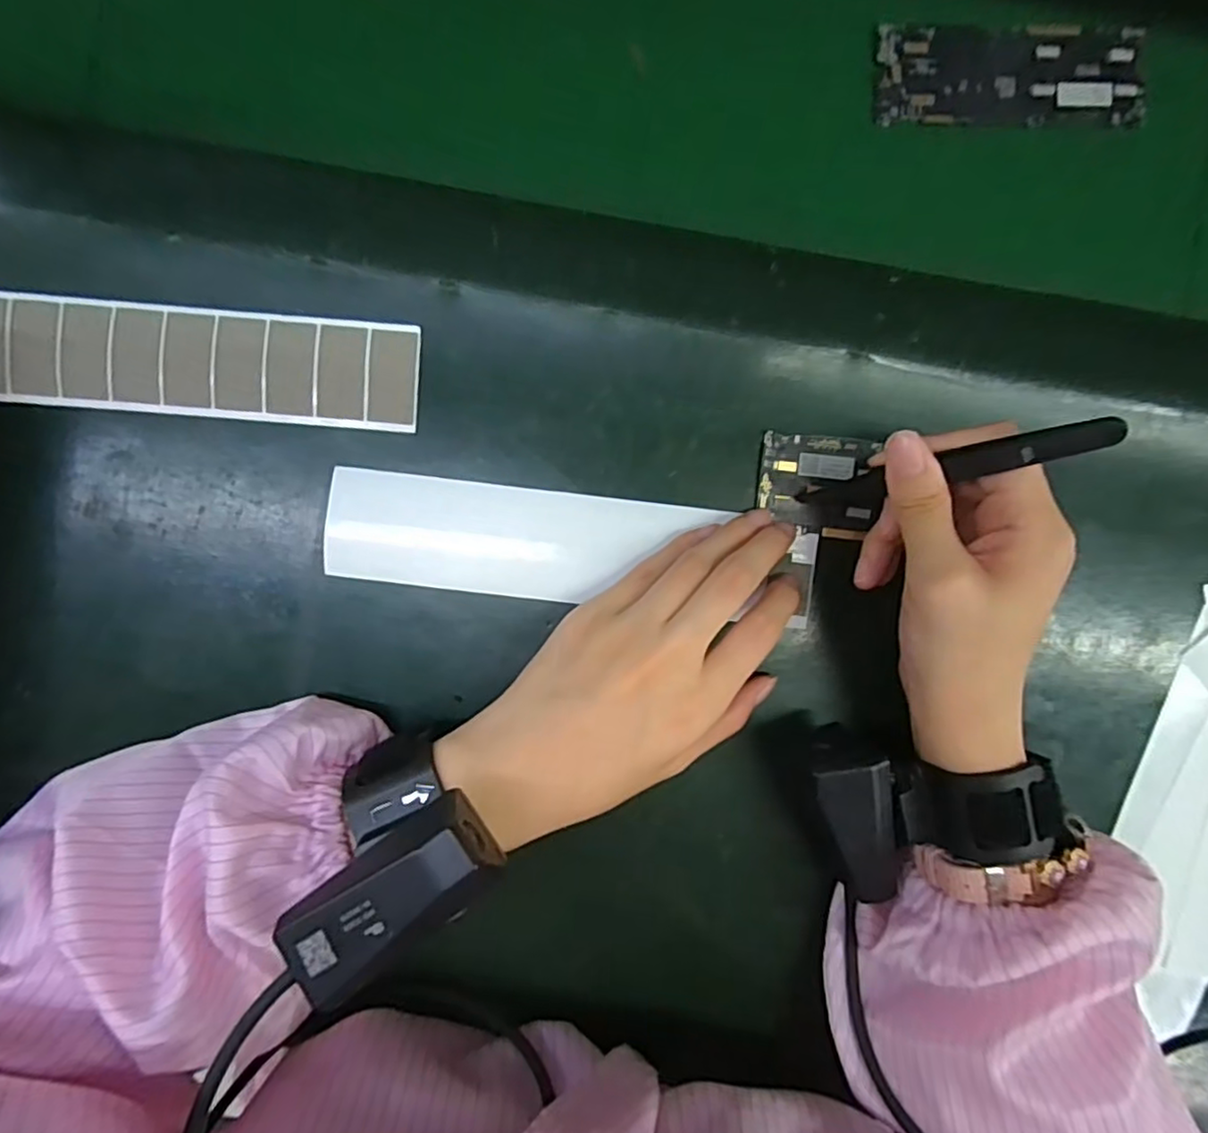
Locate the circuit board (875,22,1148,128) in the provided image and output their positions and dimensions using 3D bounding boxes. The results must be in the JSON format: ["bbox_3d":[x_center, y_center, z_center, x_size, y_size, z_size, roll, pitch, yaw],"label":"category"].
[{"bbox_3d":[0.185,-0.224,0.293,0.121,0.006,0.044,-3,91,-3],"label":"circuit board"}]

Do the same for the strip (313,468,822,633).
[{"bbox_3d":[-0.012,-0.008,0.288,0.216,0.006,0.049,7,86,-4],"label":"strip"}]

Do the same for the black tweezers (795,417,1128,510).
[{"bbox_3d":[0.127,-0.035,0.247,0.009,0.115,0.014,-14,92,-38],"label":"black tweezers"}]

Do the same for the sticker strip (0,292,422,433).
[{"bbox_3d":[-0.184,-0.089,0.280,0.205,0.004,0.045,4,95,-4],"label":"sticker strip"}]

